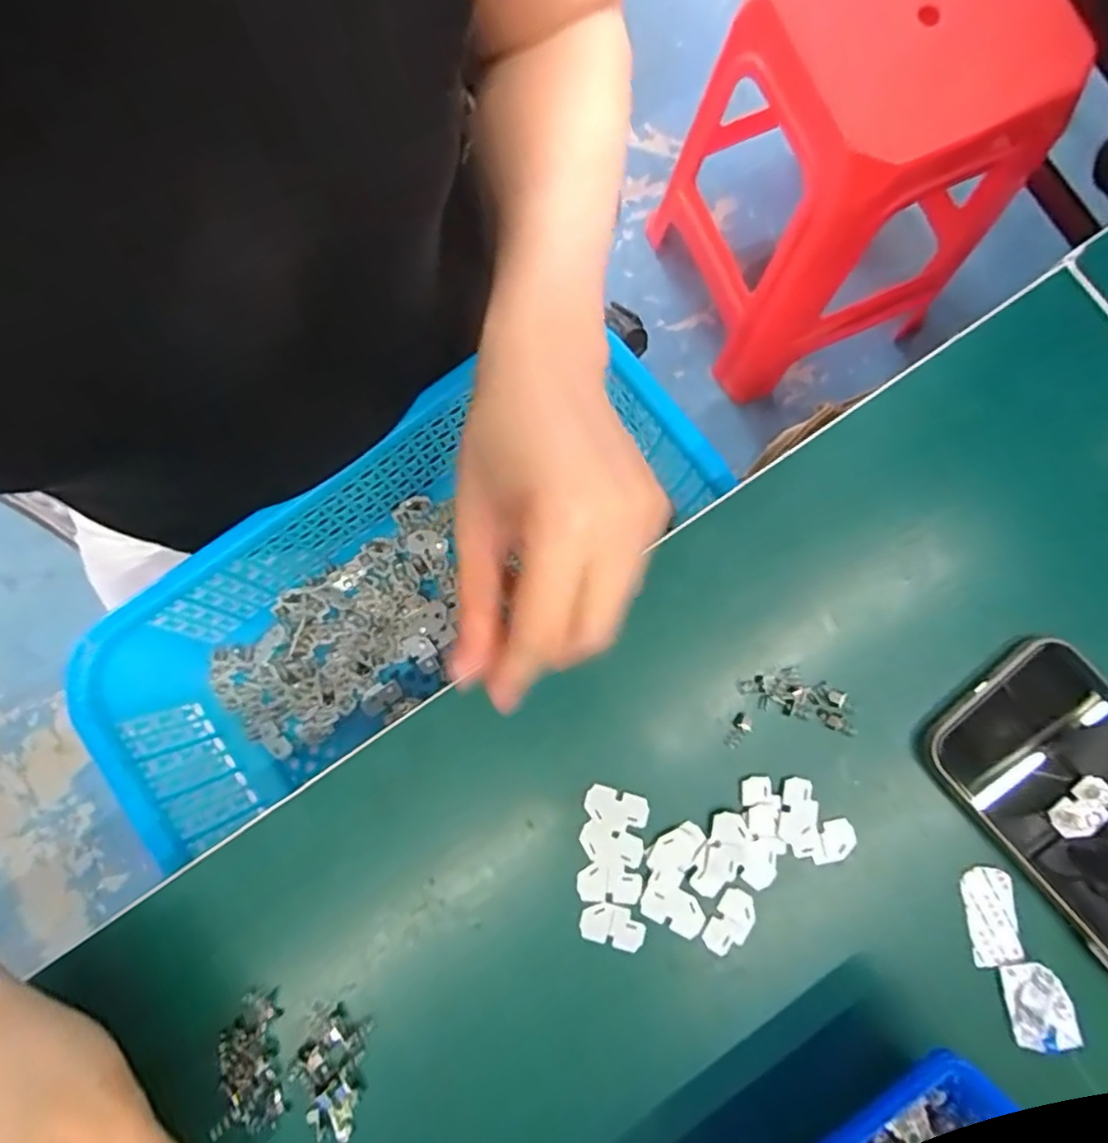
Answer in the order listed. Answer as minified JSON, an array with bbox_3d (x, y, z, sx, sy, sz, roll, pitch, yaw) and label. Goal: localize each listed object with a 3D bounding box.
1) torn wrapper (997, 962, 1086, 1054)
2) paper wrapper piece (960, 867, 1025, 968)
[{"bbox_3d":[0.191,0.172,0.254,0.019,0.010,0.031,-11,83,0],"label":"torn wrapper"},{"bbox_3d":[0.179,0.141,0.264,0.020,0.005,0.038,-9,83,1],"label":"paper wrapper piece"}]

